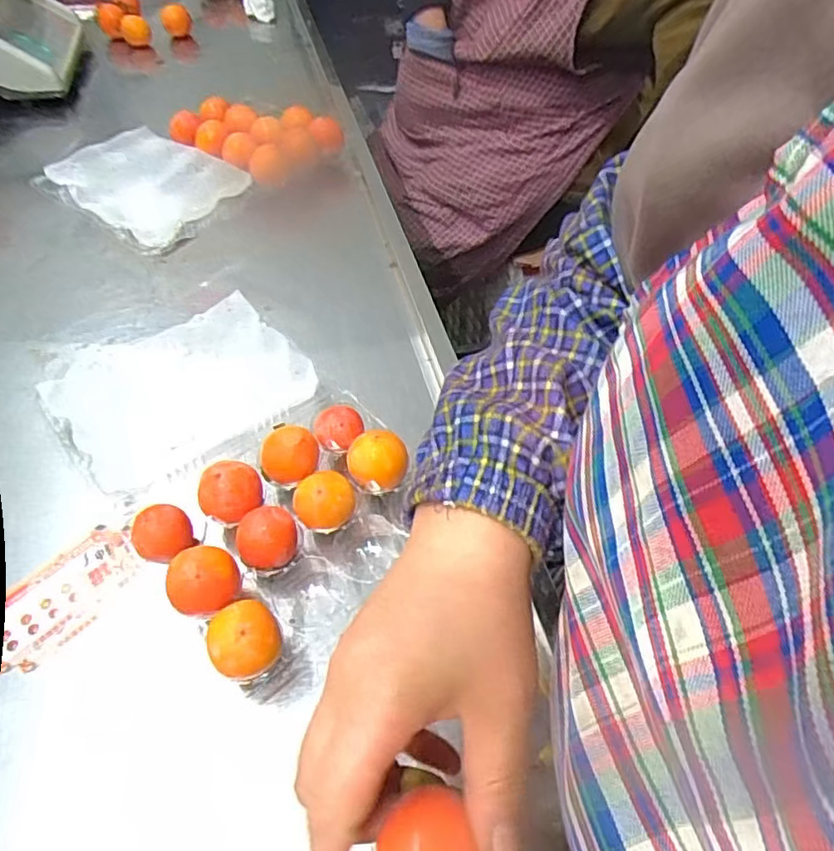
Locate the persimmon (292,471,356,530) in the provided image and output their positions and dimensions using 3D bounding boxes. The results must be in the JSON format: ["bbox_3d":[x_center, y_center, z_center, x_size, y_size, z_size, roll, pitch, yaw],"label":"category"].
[{"bbox_3d":[-0.062,0.050,0.404,0.037,0.026,0.032,-32,59,-24],"label":"persimmon"}]

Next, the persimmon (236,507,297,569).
[{"bbox_3d":[-0.095,0.076,0.394,0.035,0.037,0.031,0,52,1],"label":"persimmon"}]

